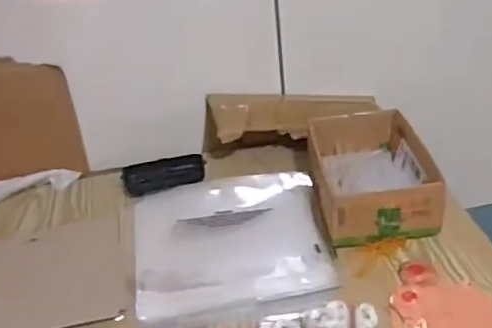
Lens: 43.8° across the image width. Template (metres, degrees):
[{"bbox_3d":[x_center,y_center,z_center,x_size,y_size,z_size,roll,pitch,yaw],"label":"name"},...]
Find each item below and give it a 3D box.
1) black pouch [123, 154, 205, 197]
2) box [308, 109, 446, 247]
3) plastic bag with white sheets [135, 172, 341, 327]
[{"bbox_3d":[-0.107,0.013,0.808,0.106,0.030,0.029,-11,32,-7],"label":"black pouch"},{"bbox_3d":[0.149,0.012,0.731,0.126,0.064,0.190,-6,32,1],"label":"box"},{"bbox_3d":[-0.019,0.082,0.700,0.212,0.022,0.231,-10,32,-4],"label":"plastic bag with white sheets"}]

